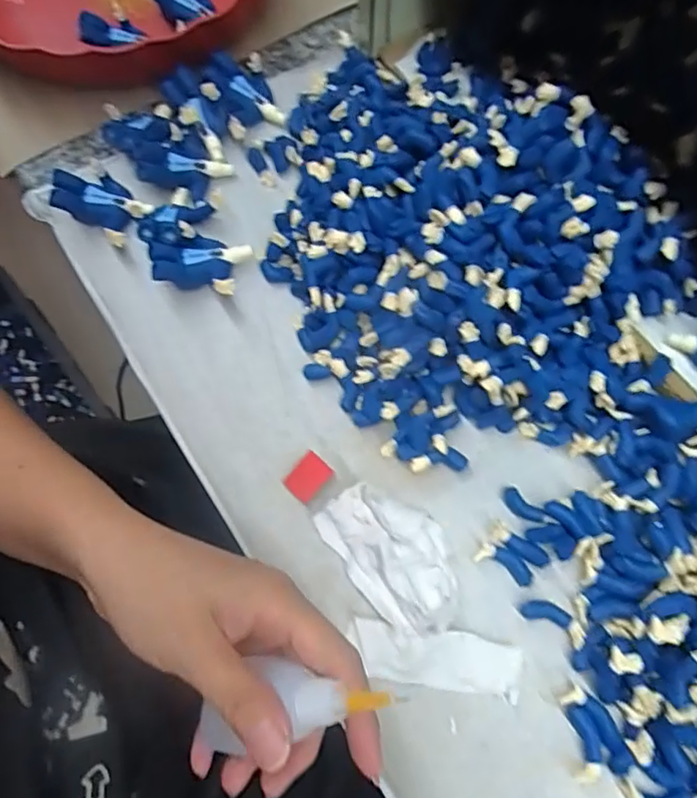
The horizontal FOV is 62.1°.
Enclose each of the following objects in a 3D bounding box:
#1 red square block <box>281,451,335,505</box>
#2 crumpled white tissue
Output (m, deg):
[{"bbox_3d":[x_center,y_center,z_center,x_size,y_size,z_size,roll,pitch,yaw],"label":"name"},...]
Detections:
[{"bbox_3d":[-0.021,0.041,0.300,0.019,0.004,0.023,41,76,13],"label":"red square block"},{"bbox_3d":[0.022,0.074,0.276,0.045,0.022,0.075,-38,74,-12],"label":"crumpled white tissue"}]

